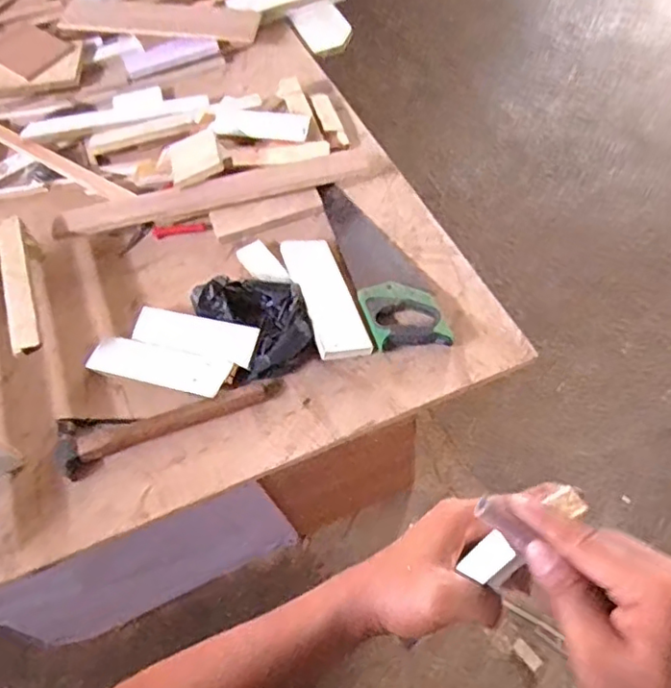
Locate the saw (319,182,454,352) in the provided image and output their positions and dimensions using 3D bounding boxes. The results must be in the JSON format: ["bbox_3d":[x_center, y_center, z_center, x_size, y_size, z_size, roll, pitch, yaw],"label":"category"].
[{"bbox_3d":[0.077,-0.144,1.069,0.124,0.037,0.396,-15,54,-3],"label":"saw"}]

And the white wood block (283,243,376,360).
[{"bbox_3d":[-0.022,-0.086,1.024,0.083,0.025,0.268,-10,53,-17],"label":"white wood block"}]

